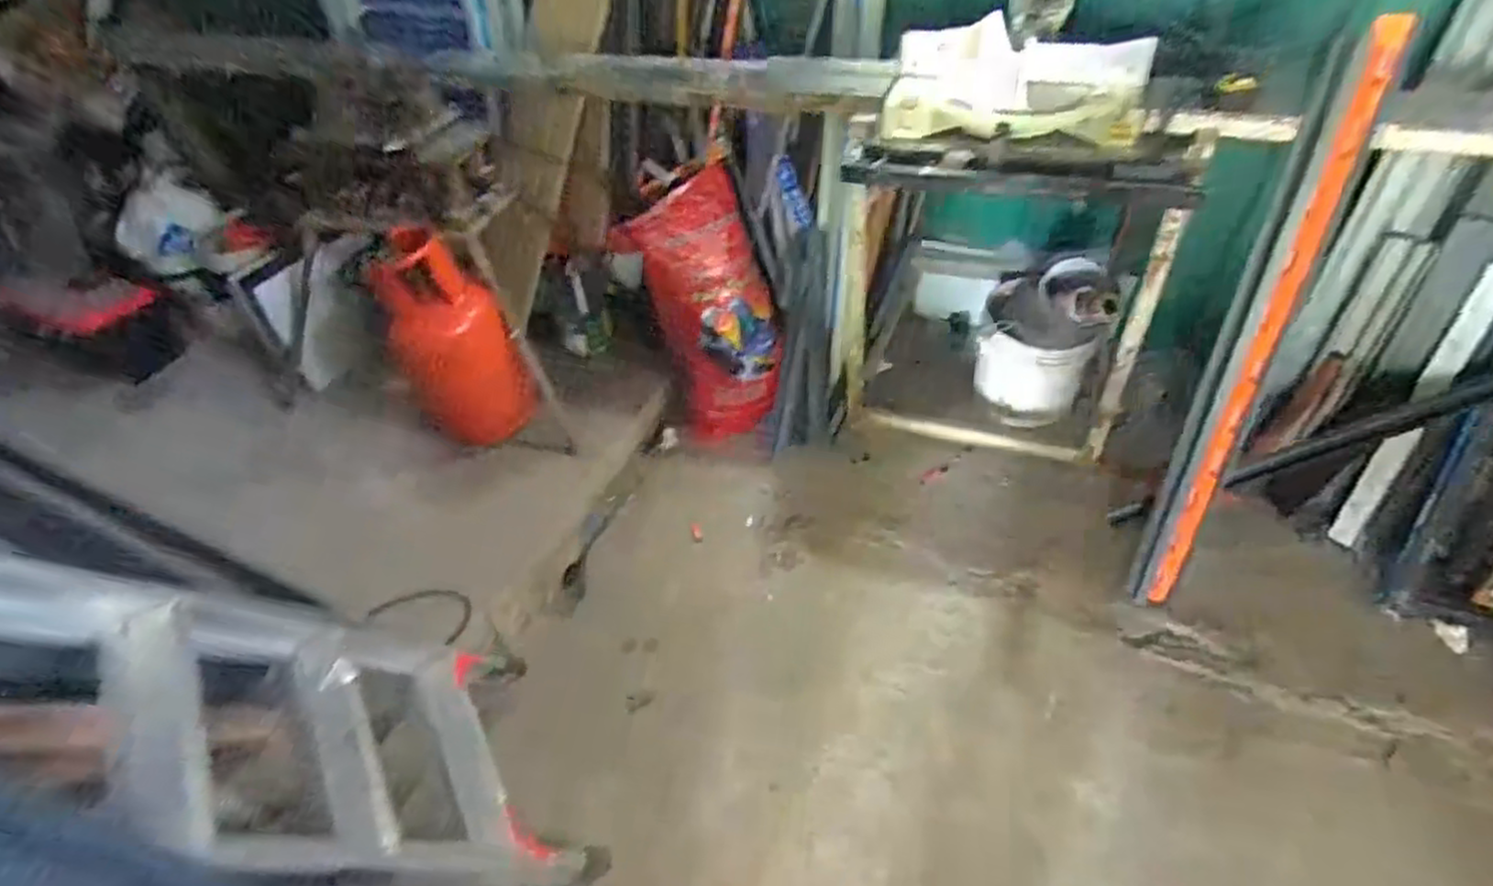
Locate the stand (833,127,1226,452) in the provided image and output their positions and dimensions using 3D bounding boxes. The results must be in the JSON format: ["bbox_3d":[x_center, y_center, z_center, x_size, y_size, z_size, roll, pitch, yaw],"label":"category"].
[{"bbox_3d":[0.568,-0.384,1.749,0.650,0.877,0.476,5,49,11],"label":"stand"}]

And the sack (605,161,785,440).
[{"bbox_3d":[-0.100,-0.362,1.958,0.319,0.650,0.326,-20,22,-12],"label":"sack"}]

